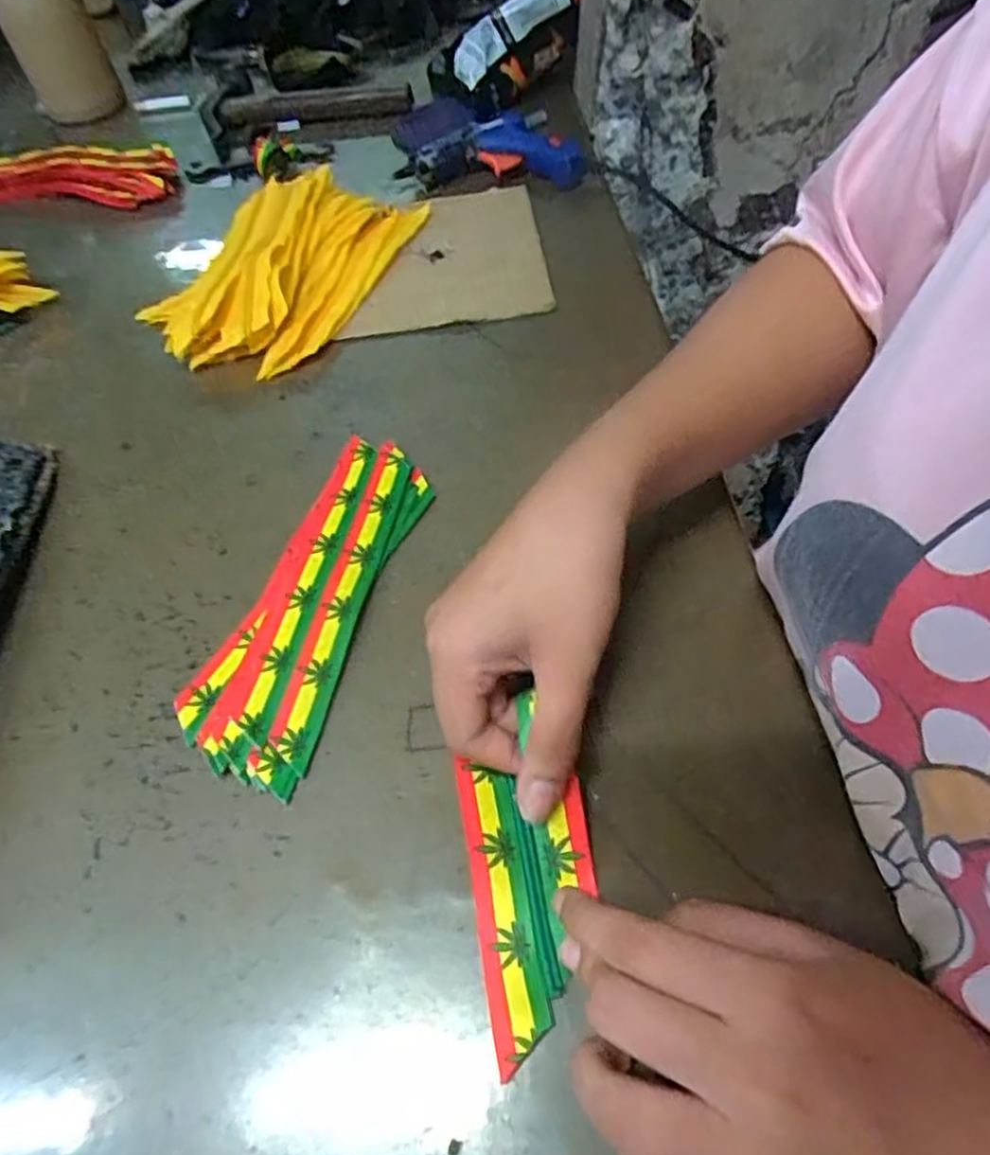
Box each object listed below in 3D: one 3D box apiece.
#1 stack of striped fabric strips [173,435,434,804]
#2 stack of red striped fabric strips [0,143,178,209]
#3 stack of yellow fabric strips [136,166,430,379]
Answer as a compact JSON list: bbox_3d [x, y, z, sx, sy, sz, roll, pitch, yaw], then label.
[{"bbox_3d":[-0.084,0.007,0.346,0.063,0.011,0.186,13,57,14],"label":"stack of striped fabric strips"},{"bbox_3d":[-0.364,-0.342,0.604,0.183,0.031,0.055,9,56,11],"label":"stack of red striped fabric strips"},{"bbox_3d":[-0.147,-0.220,0.496,0.138,0.034,0.213,22,59,19],"label":"stack of yellow fabric strips"}]

